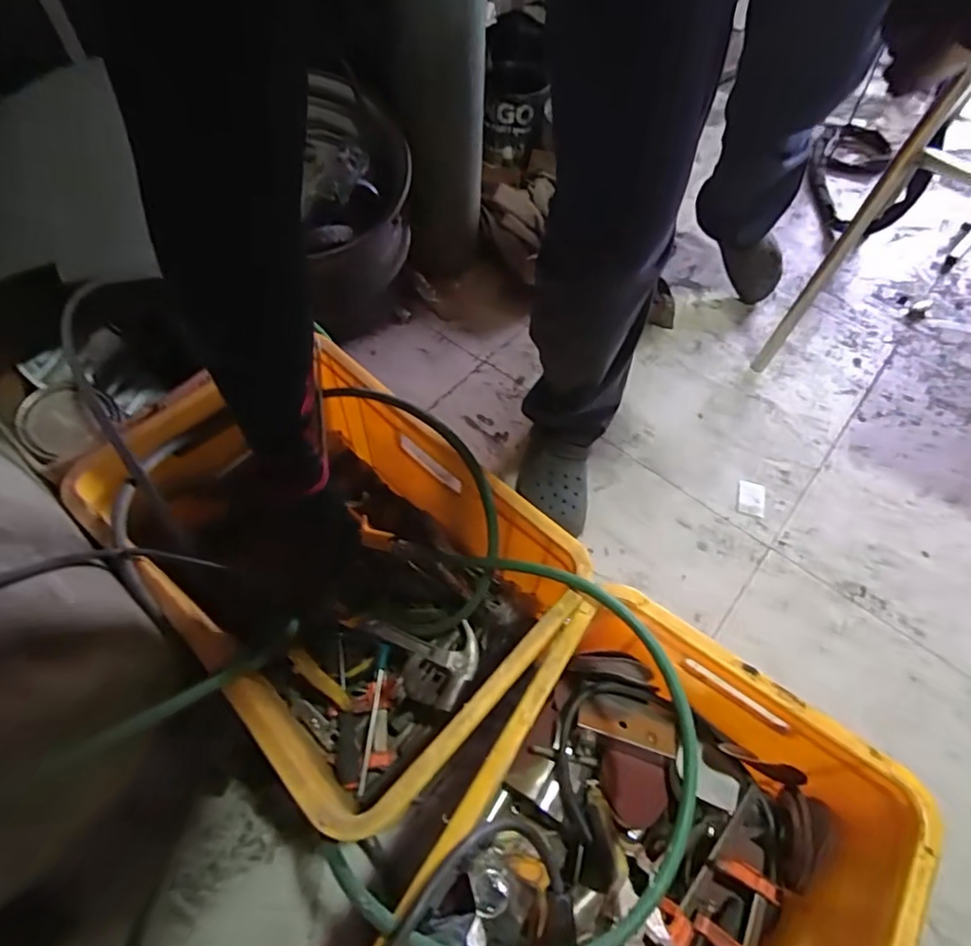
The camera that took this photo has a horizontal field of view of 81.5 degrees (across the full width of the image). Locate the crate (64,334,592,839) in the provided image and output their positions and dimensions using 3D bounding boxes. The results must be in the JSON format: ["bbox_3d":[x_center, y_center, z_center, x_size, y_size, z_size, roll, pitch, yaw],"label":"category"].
[{"bbox_3d":[-0.184,0.114,0.716,0.534,0.245,0.354,39,64,20],"label":"crate"}]

